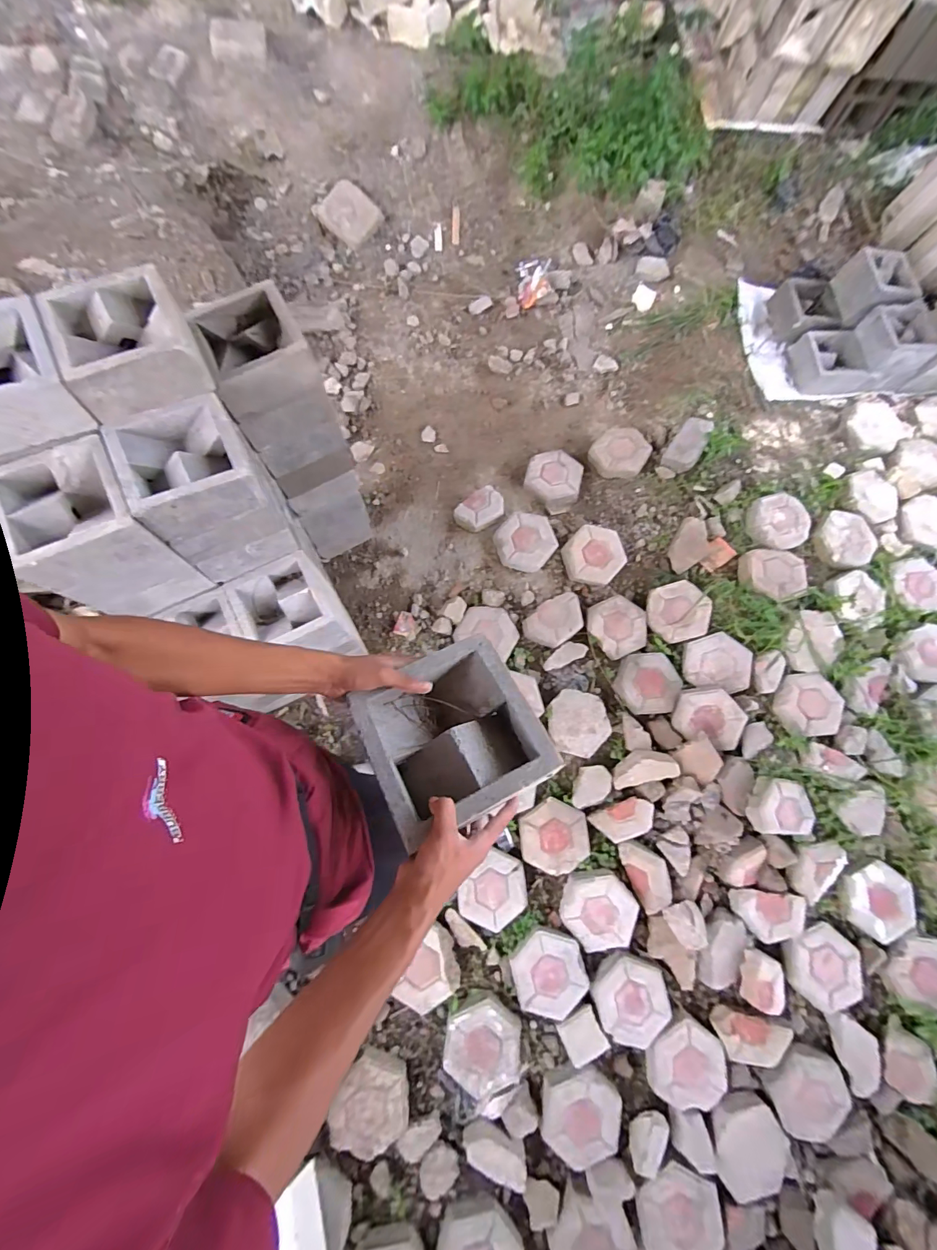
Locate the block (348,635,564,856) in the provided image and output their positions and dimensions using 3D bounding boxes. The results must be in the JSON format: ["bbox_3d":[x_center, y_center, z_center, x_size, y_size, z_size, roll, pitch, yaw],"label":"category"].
[{"bbox_3d":[-0.019,0.129,0.544,0.194,0.077,0.191,-25,76,-5],"label":"block"}]

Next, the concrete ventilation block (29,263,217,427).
[{"bbox_3d":[-0.592,-0.492,0.773,0.200,0.099,0.201,-20,78,-8],"label":"concrete ventilation block"}]

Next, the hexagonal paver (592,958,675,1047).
[{"bbox_3d":[0.464,1.067,1.258,0.217,0.056,0.192,20,77,6],"label":"hexagonal paver"}]

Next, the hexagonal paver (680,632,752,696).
[{"bbox_3d":[0.828,0.125,1.470,0.208,0.042,0.181,14,76,4],"label":"hexagonal paver"}]

